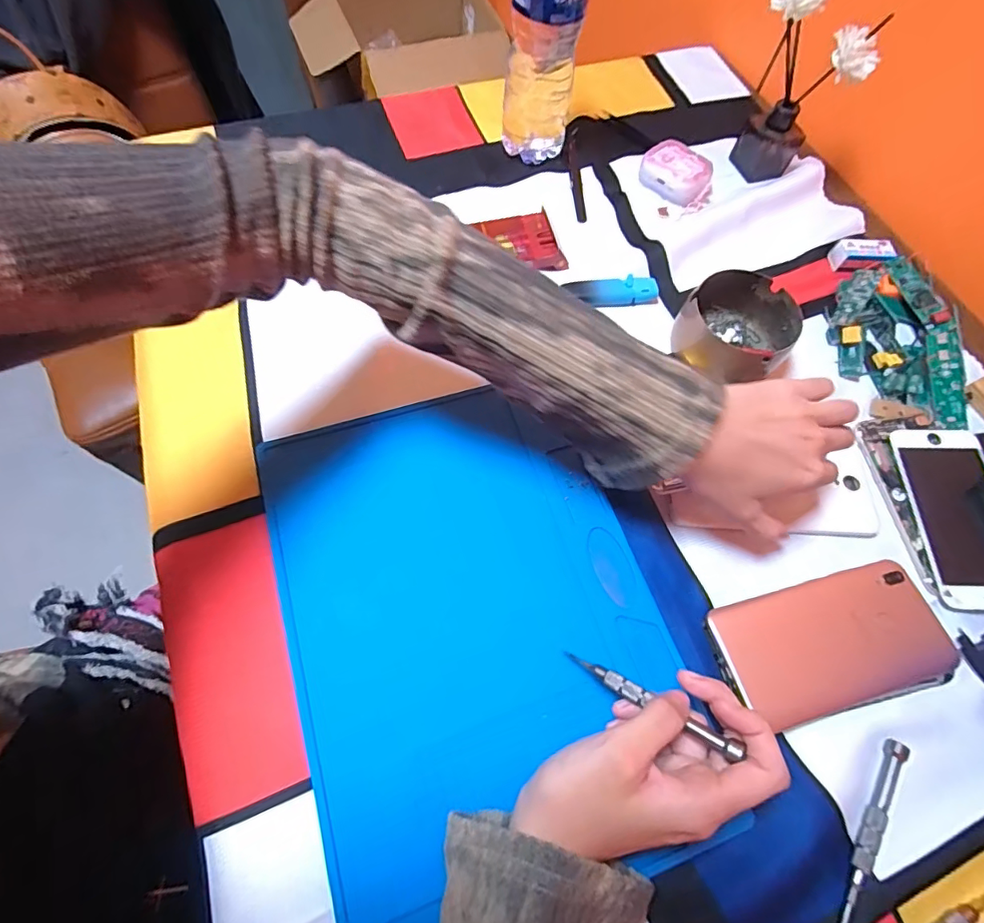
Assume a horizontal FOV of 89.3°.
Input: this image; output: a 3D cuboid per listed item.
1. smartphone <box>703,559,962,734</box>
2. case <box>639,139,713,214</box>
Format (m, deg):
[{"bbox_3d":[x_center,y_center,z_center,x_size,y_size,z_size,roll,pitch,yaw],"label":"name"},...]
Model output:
[{"bbox_3d":[0.218,0.116,0.318,0.152,0.013,0.077,-11,66,-8],"label":"smartphone"},{"bbox_3d":[0.184,-0.284,0.492,0.072,0.029,0.044,42,70,15],"label":"case"}]

